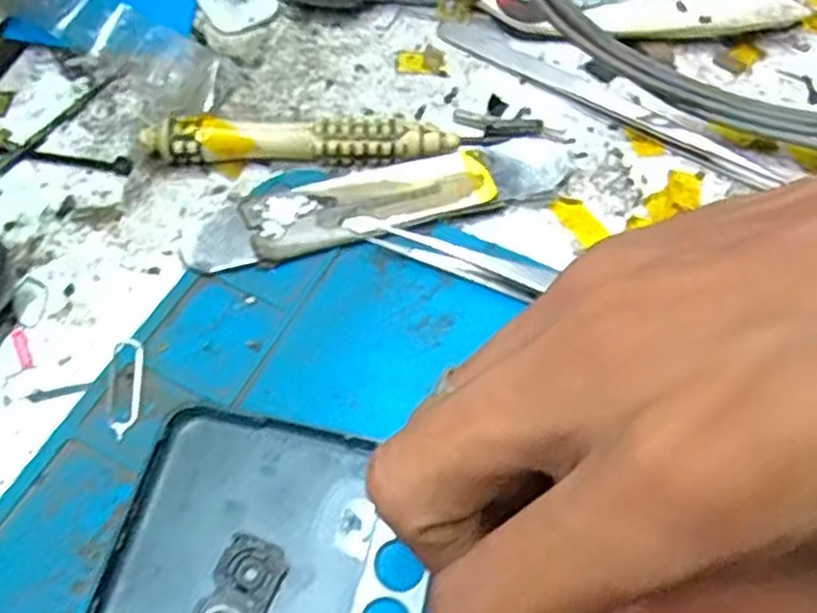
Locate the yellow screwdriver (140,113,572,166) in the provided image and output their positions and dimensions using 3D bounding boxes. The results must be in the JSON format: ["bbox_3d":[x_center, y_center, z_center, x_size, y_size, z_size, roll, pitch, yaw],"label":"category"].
[{"bbox_3d":[-0.016,-0.049,0.234,0.123,0.014,0.010,-1,59,-4],"label":"yellow screwdriver"}]

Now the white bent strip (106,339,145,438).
[{"bbox_3d":[-0.071,0.020,0.195,0.008,0.004,0.028,-3,59,-6],"label":"white bent strip"}]

